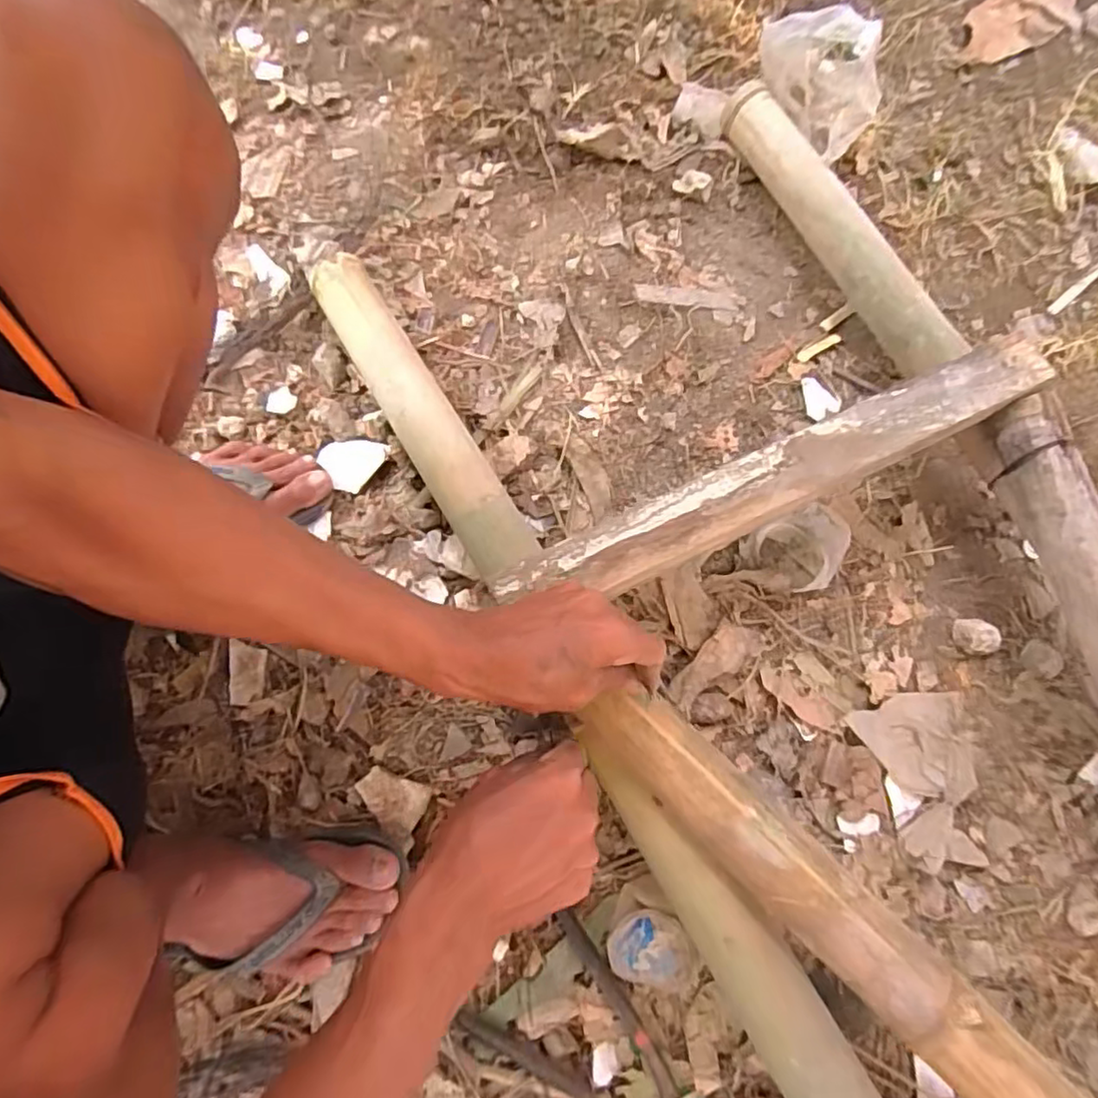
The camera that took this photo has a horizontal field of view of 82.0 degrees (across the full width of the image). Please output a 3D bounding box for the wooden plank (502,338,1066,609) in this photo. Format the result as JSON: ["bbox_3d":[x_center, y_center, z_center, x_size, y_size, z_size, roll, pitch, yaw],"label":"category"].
[{"bbox_3d":[0.204,-0.061,0.536,0.516,0.022,0.061,-25,77,-7],"label":"wooden plank"}]

